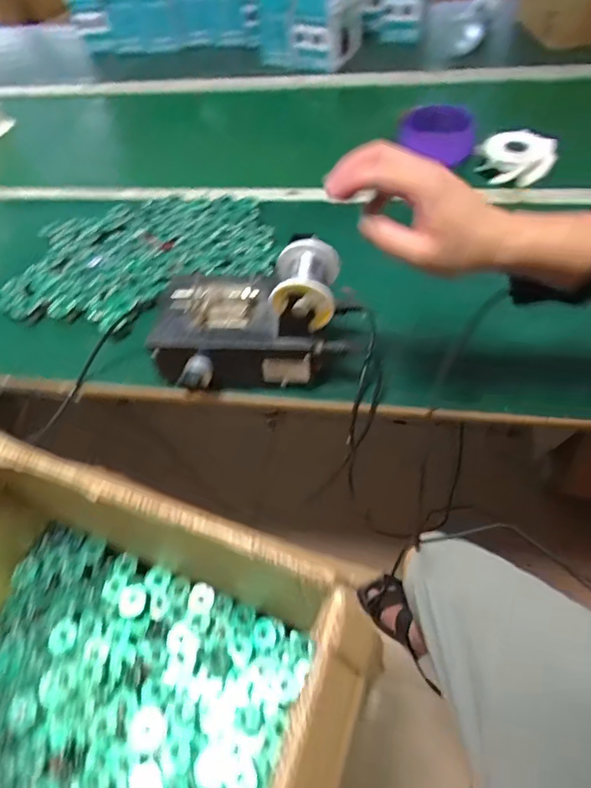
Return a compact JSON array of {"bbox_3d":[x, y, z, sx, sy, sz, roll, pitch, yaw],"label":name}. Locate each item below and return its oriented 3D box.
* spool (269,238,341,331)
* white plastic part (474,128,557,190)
[{"bbox_3d":[0.010,-0.113,0.520,0.064,0.056,0.078,3,54,8],"label":"spool"},{"bbox_3d":[0.369,-0.393,0.847,0.118,0.060,0.076,5,54,10],"label":"white plastic part"}]

